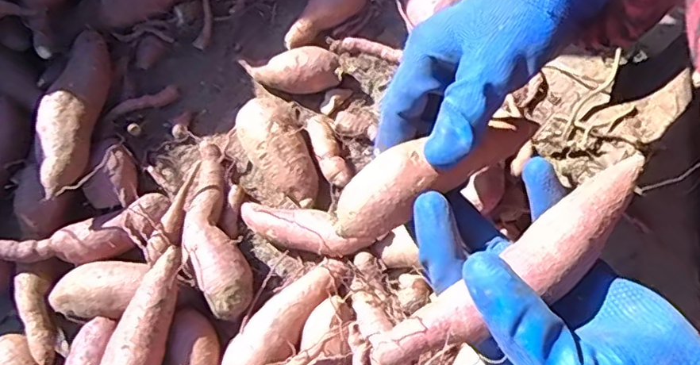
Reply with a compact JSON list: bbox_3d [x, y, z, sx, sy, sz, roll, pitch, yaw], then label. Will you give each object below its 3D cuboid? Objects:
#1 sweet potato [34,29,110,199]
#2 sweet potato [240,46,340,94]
[{"bbox_3d":[-0.224,-0.055,0.459,0.039,0.047,0.147,-4,70,3],"label":"sweet potato"},{"bbox_3d":[-0.052,-0.094,0.480,0.085,0.032,0.032,3,70,5],"label":"sweet potato"}]

